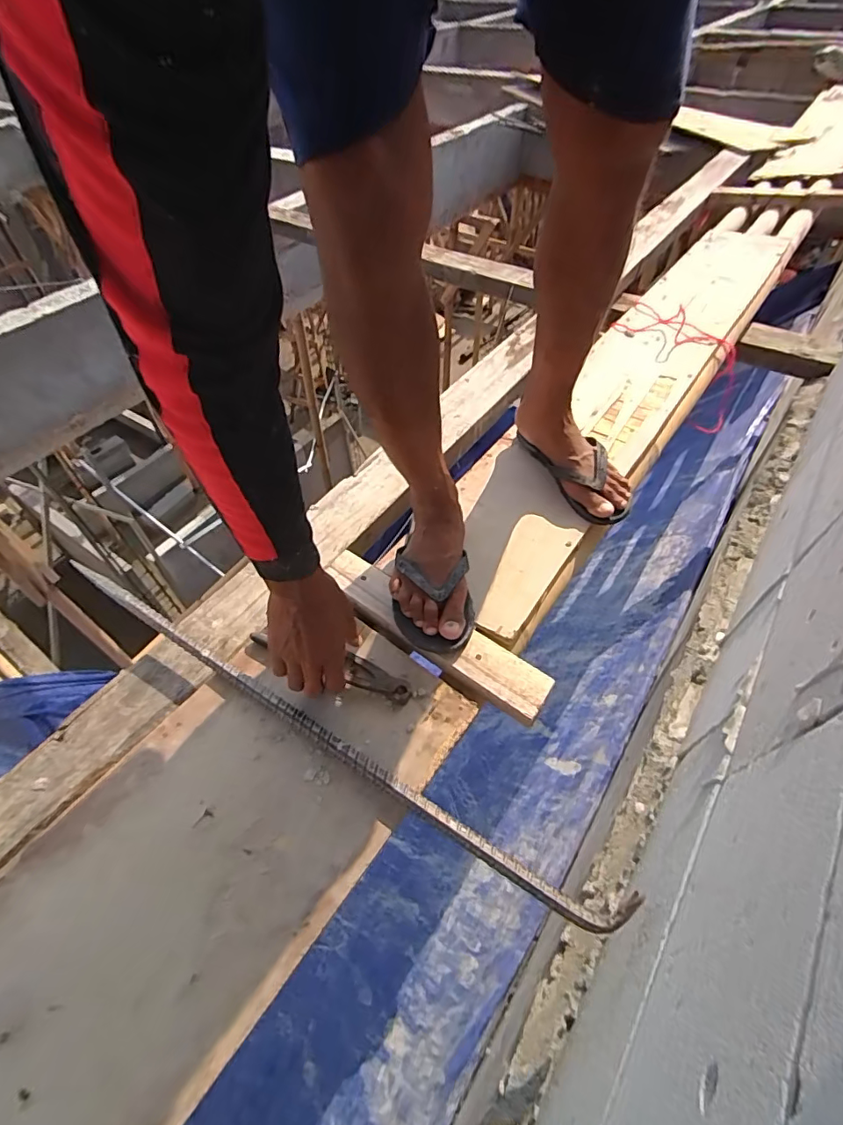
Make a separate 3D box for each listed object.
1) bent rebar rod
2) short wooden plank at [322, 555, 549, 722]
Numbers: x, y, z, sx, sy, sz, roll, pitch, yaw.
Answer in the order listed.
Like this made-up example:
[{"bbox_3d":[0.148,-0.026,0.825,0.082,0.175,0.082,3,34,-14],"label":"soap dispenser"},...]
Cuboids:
[{"bbox_3d":[-0.142,0.176,0.581,0.777,0.047,0.040,25,56,20],"label":"bent rebar rod"},{"bbox_3d":[0.008,0.090,0.654,0.336,0.041,0.064,29,58,23],"label":"short wooden plank"}]

